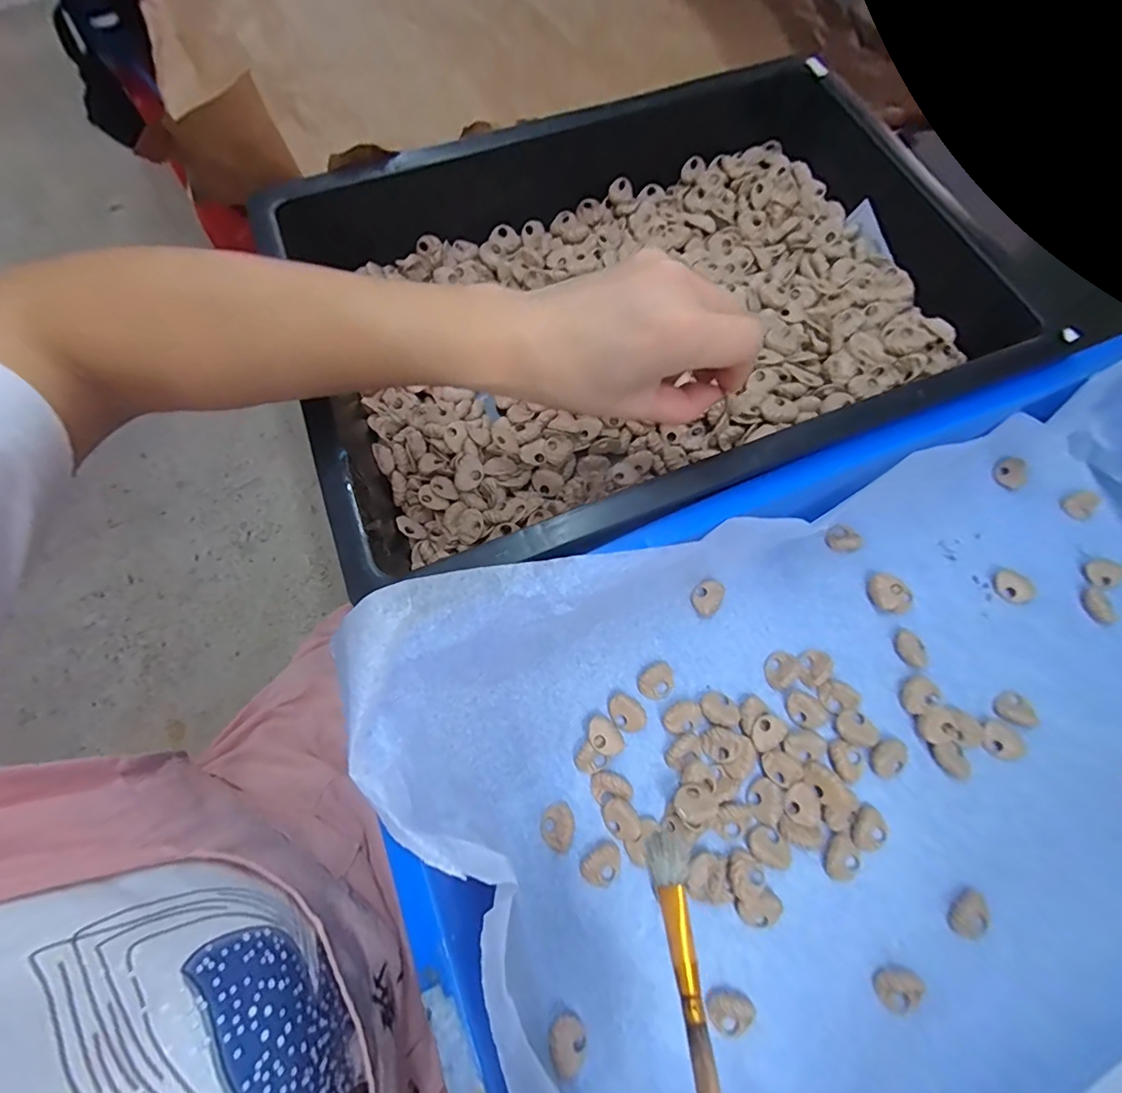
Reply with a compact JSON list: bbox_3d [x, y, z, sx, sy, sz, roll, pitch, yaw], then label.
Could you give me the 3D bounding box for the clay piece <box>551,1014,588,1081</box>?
[{"bbox_3d":[0.004,0.250,0.245,0.017,0.006,0.023,2,70,3],"label":"clay piece"}]

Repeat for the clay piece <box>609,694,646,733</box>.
[{"bbox_3d":[0.040,0.101,0.296,0.019,0.004,0.023,-39,73,-11],"label":"clay piece"}]

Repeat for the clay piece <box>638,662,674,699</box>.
[{"bbox_3d":[0.060,0.083,0.302,0.023,0.004,0.019,-37,73,-11],"label":"clay piece"}]

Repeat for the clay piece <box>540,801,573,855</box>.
[{"bbox_3d":[-0.002,0.160,0.277,0.018,0.007,0.025,-3,70,1],"label":"clay piece"}]

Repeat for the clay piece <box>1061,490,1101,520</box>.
[{"bbox_3d":[0.361,-0.029,0.340,0.024,0.004,0.018,-31,72,-9],"label":"clay piece"}]

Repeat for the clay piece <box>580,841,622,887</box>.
[{"bbox_3d":[0.023,0.177,0.272,0.023,0.006,0.019,-40,74,-12],"label":"clay piece"}]

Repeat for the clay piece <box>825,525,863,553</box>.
[{"bbox_3d":[0.189,-0.006,0.327,0.021,0.007,0.019,-3,70,1],"label":"clay piece"}]

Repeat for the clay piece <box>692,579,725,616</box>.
[{"bbox_3d":[0.095,0.032,0.317,0.024,0.005,0.018,-43,74,-12],"label":"clay piece"}]

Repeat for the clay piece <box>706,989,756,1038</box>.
[{"bbox_3d":[0.087,0.239,0.251,0.023,0.007,0.019,6,70,4],"label":"clay piece"}]

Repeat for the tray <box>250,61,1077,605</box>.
[{"bbox_3d":[0.048,-0.154,0.328,0.420,0.083,0.289,-22,71,-6],"label":"tray"}]

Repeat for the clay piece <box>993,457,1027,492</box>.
[{"bbox_3d":[0.321,-0.052,0.349,0.024,0.004,0.021,-36,73,-10],"label":"clay piece"}]

